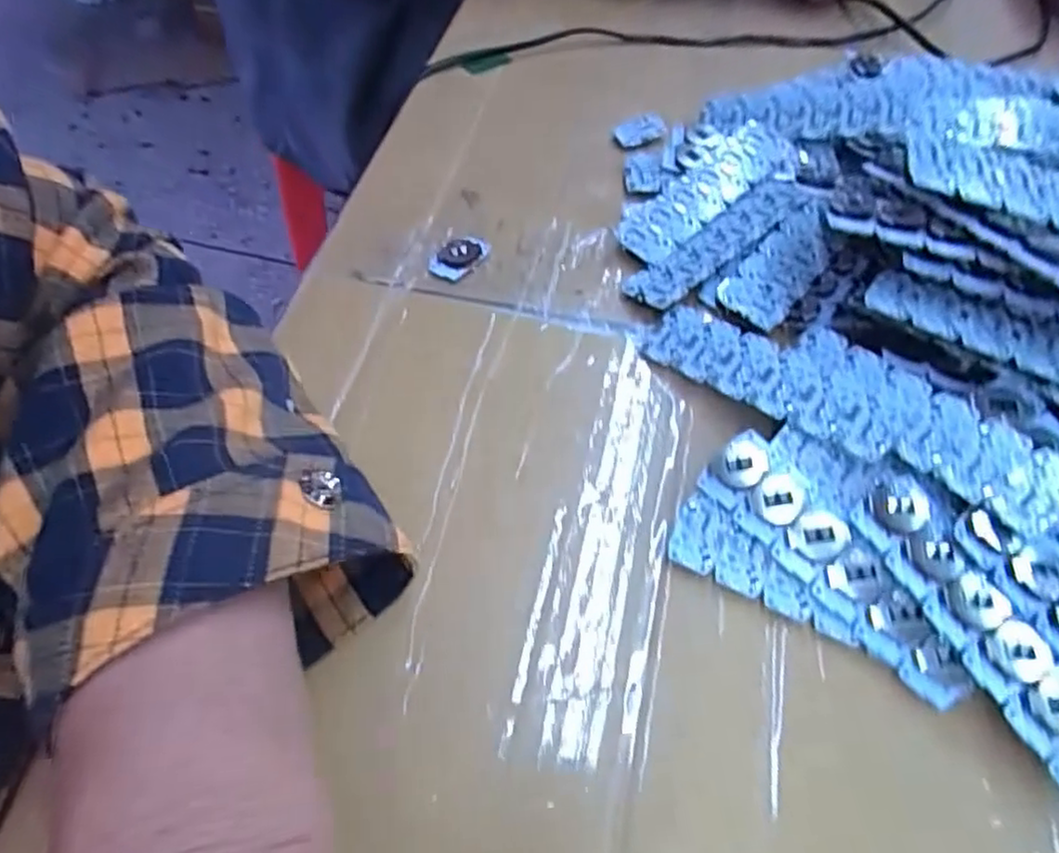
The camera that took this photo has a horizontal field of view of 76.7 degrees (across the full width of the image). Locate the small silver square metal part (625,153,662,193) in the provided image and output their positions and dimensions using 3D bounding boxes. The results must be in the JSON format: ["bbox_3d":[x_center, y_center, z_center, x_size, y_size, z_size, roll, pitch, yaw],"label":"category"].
[{"bbox_3d":[0.061,-0.136,0.357,0.019,0.004,0.035,5,57,2],"label":"small silver square metal part"}]

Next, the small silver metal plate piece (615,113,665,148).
[{"bbox_3d":[0.063,-0.168,0.380,0.030,0.004,0.018,-27,62,-17],"label":"small silver metal plate piece"}]

